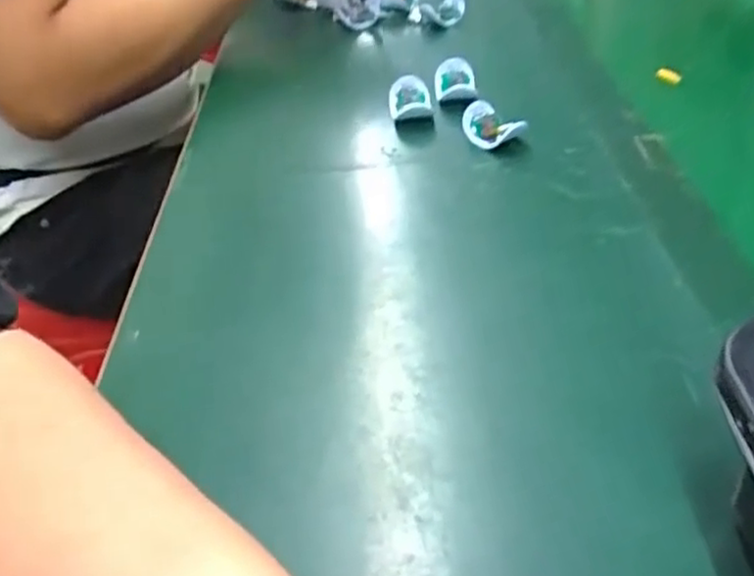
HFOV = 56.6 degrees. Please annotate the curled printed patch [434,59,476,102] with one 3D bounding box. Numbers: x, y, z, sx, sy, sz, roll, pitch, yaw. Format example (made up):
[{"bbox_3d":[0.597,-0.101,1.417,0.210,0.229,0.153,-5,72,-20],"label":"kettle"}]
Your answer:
[{"bbox_3d":[0.060,-0.162,0.540,0.031,0.019,0.035,1,40,7],"label":"curled printed patch"}]

